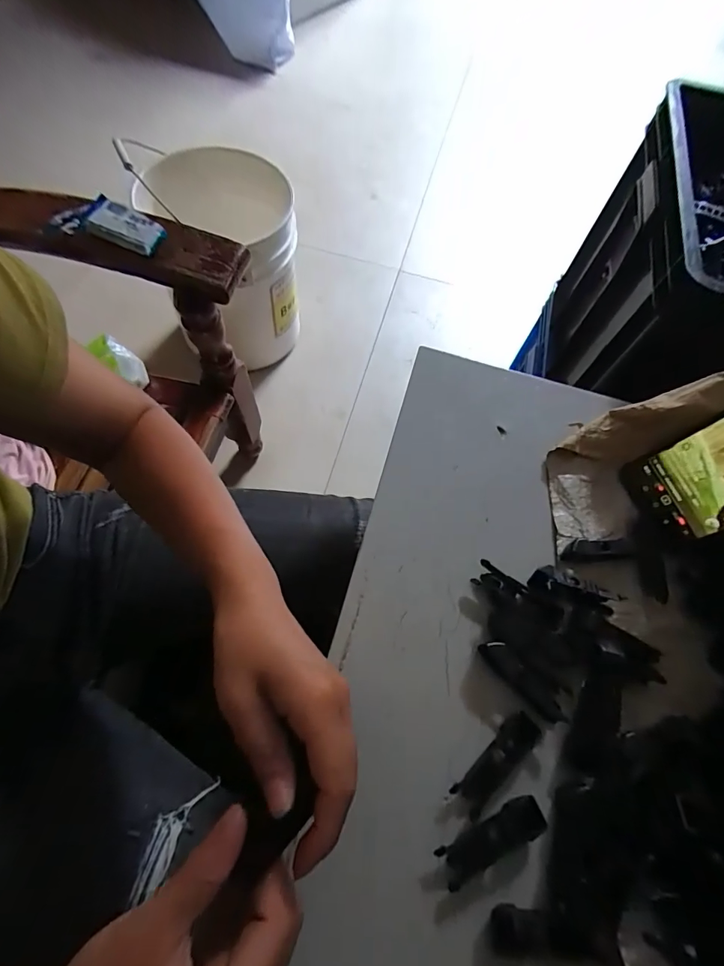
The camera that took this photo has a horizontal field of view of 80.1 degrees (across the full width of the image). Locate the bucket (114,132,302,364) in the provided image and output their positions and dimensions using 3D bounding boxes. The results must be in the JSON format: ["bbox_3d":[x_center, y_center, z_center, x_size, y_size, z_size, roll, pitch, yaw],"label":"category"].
[{"bbox_3d":[-0.299,-0.472,0.952,0.313,0.327,0.315,2,65,-4],"label":"bucket"}]

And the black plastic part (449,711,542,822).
[{"bbox_3d":[0.086,0.177,0.274,0.066,0.009,0.020,-39,73,-18],"label":"black plastic part"}]

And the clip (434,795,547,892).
[{"bbox_3d":[0.077,0.211,0.255,0.065,0.011,0.020,-22,69,-12],"label":"clip"}]

